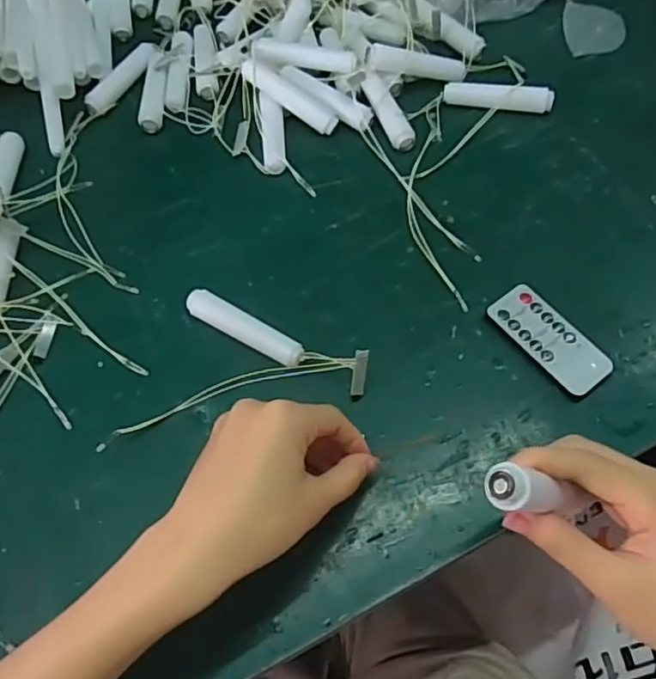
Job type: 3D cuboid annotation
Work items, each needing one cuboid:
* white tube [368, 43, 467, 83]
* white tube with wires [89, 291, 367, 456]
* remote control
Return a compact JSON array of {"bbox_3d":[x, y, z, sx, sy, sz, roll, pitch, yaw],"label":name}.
[{"bbox_3d":[0.078,-0.234,0.513,0.088,0.017,0.013,2,59,-17],"label":"white tube"},{"bbox_3d":[-0.061,0.008,0.397,0.165,0.027,0.098,-8,61,-2],"label":"white tube with wires"},{"bbox_3d":[0.148,-0.001,0.404,0.038,0.008,0.084,-34,65,-15],"label":"remote control"}]

